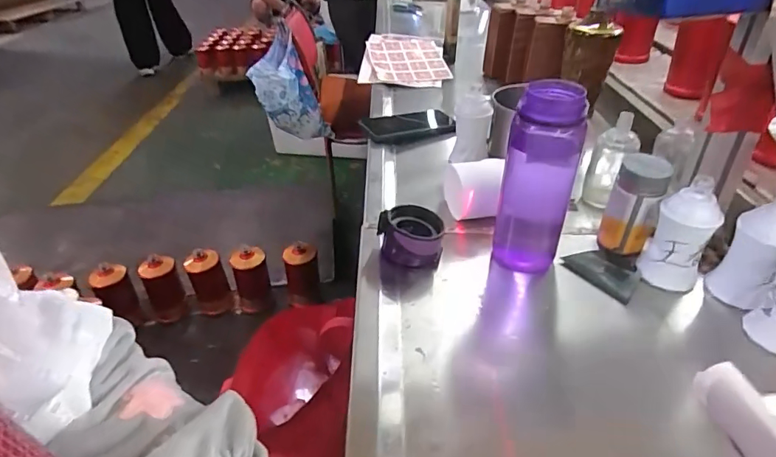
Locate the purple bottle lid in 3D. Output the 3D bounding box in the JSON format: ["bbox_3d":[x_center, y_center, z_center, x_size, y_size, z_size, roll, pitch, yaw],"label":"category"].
[{"bbox_3d":[0.026,0.009,0.553,0.070,0.050,0.065,-2,35,1],"label":"purple bottle lid"}]

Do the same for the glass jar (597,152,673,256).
[{"bbox_3d":[0.281,-0.032,0.552,0.054,0.110,0.066,17,39,25],"label":"glass jar"}]

